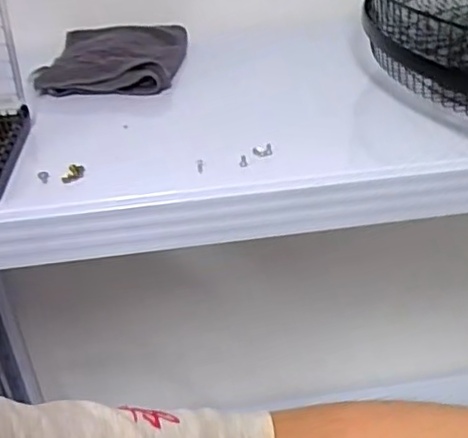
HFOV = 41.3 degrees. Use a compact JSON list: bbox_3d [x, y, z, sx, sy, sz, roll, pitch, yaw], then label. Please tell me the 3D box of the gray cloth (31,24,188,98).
[{"bbox_3d":[-0.146,-0.200,0.771,0.156,0.029,0.176,0,35,5],"label":"gray cloth"}]

